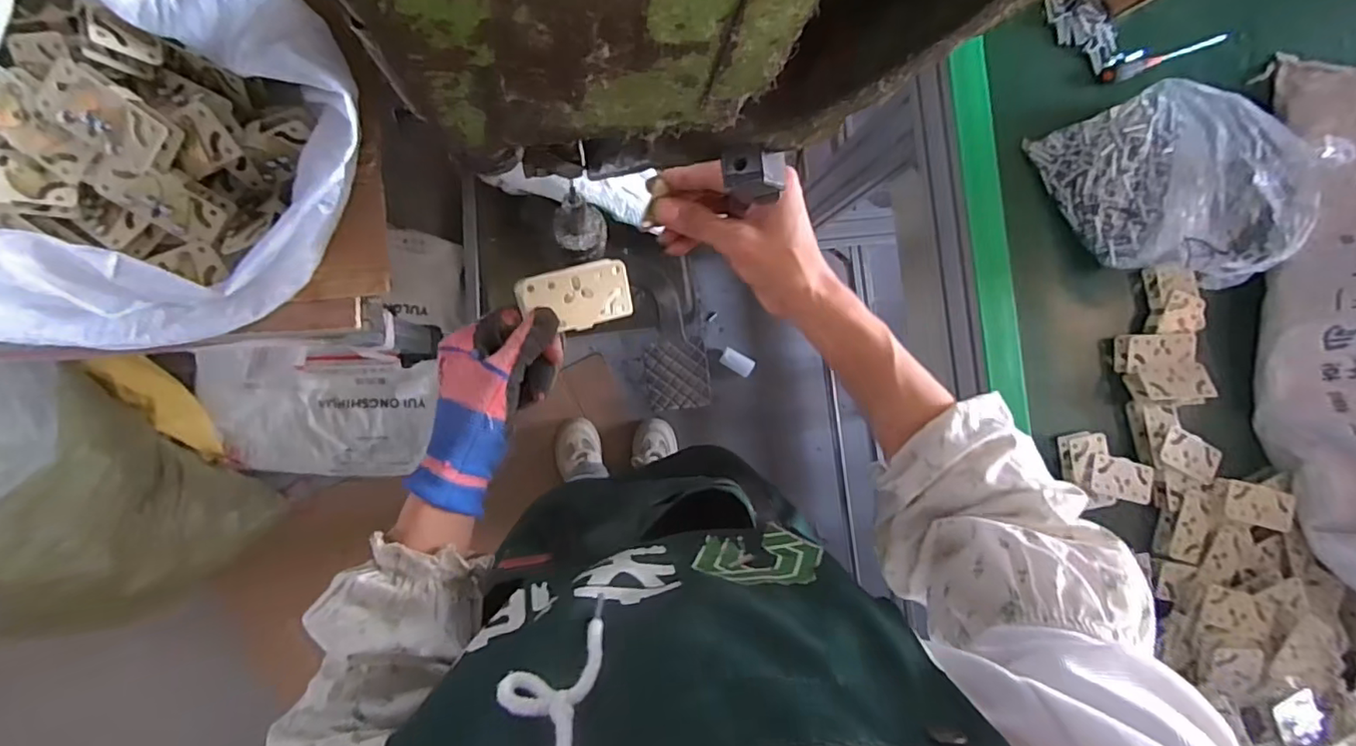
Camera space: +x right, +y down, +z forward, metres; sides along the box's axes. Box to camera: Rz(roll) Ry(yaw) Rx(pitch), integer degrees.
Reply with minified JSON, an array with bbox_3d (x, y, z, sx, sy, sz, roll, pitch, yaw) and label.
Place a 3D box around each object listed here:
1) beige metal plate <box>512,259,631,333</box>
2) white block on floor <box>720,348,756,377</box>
[{"bbox_3d":[-0.073,-0.055,0.429,0.081,0.004,0.045,-18,107,-23],"label":"beige metal plate"},{"bbox_3d":[0.143,-0.025,1.410,0.075,0.022,0.043,31,85,-6],"label":"white block on floor"}]

